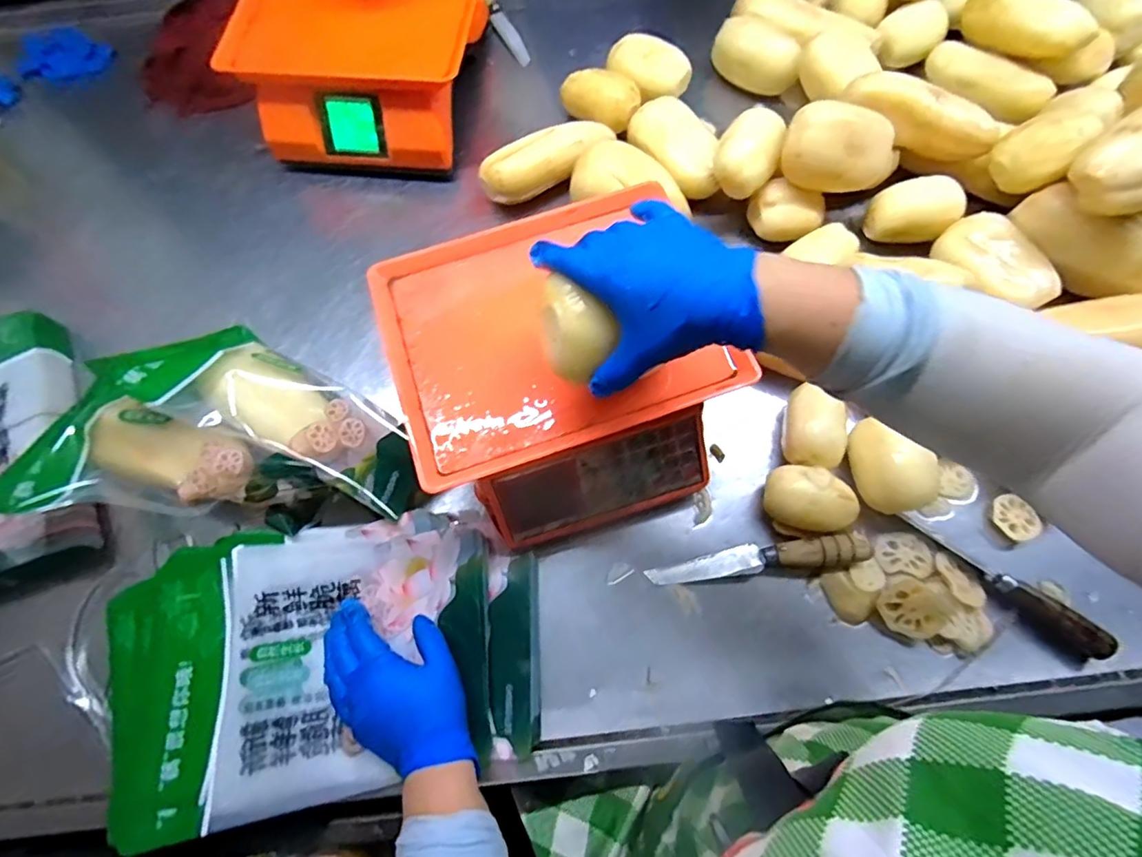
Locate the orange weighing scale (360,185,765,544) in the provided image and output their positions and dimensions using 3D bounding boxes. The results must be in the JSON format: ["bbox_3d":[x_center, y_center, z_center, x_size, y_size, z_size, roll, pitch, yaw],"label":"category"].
[{"bbox_3d":[-0.007,-0.059,0.521,0.294,0.107,0.291,-20,70,-5],"label":"orange weighing scale"}]

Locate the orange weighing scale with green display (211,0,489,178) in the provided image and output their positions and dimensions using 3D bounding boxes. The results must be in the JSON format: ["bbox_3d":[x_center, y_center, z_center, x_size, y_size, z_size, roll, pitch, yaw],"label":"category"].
[{"bbox_3d":[-0.262,-0.443,0.692,0.272,0.145,0.202,6,70,4],"label":"orange weighing scale with green display"}]

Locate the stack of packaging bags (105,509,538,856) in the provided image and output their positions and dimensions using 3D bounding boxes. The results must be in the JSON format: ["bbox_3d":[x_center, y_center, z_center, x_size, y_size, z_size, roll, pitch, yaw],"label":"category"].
[{"bbox_3d":[-0.221,0.202,0.495,0.375,0.029,0.231,-13,70,-3],"label":"stack of packaging bags"}]

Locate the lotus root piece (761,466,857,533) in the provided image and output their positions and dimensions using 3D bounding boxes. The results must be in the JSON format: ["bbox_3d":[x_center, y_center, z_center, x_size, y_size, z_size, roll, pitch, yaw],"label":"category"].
[{"bbox_3d":[0.226,0.068,0.522,0.078,0.048,0.058,5,70,4],"label":"lotus root piece"}]

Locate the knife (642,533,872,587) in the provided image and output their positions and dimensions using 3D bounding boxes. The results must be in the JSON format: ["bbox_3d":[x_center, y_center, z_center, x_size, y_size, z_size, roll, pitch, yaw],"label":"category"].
[{"bbox_3d":[0.174,0.123,0.513,0.195,0.032,0.028,-6,70,0],"label":"knife"}]

